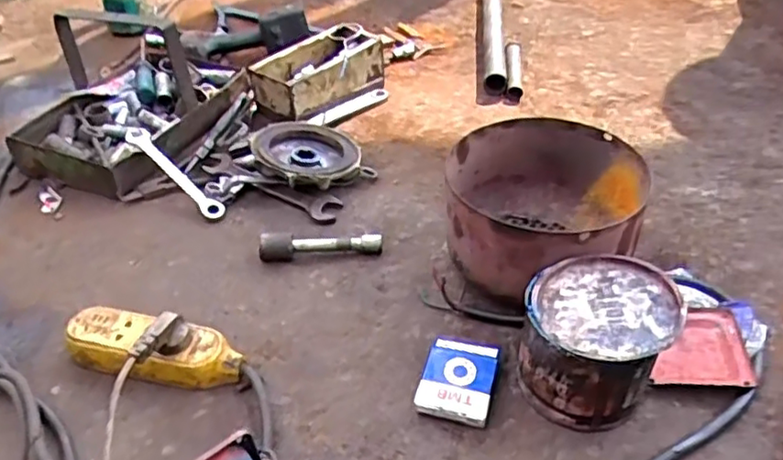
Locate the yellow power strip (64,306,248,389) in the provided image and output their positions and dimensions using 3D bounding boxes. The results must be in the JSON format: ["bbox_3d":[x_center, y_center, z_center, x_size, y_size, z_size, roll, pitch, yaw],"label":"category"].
[{"bbox_3d":[-0.241,0.118,0.646,0.192,0.050,0.064,9,42,14],"label":"yellow power strip"}]

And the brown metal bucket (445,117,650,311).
[{"bbox_3d":[0.155,-0.006,0.701,0.202,0.129,0.185,-2,41,1],"label":"brown metal bucket"}]

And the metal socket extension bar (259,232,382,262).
[{"bbox_3d":[-0.086,0.017,0.773,0.146,0.030,0.026,-5,41,-3],"label":"metal socket extension bar"}]

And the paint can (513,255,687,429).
[{"bbox_3d":[0.184,0.099,0.586,0.126,0.101,0.121,-2,41,1],"label":"paint can"}]

